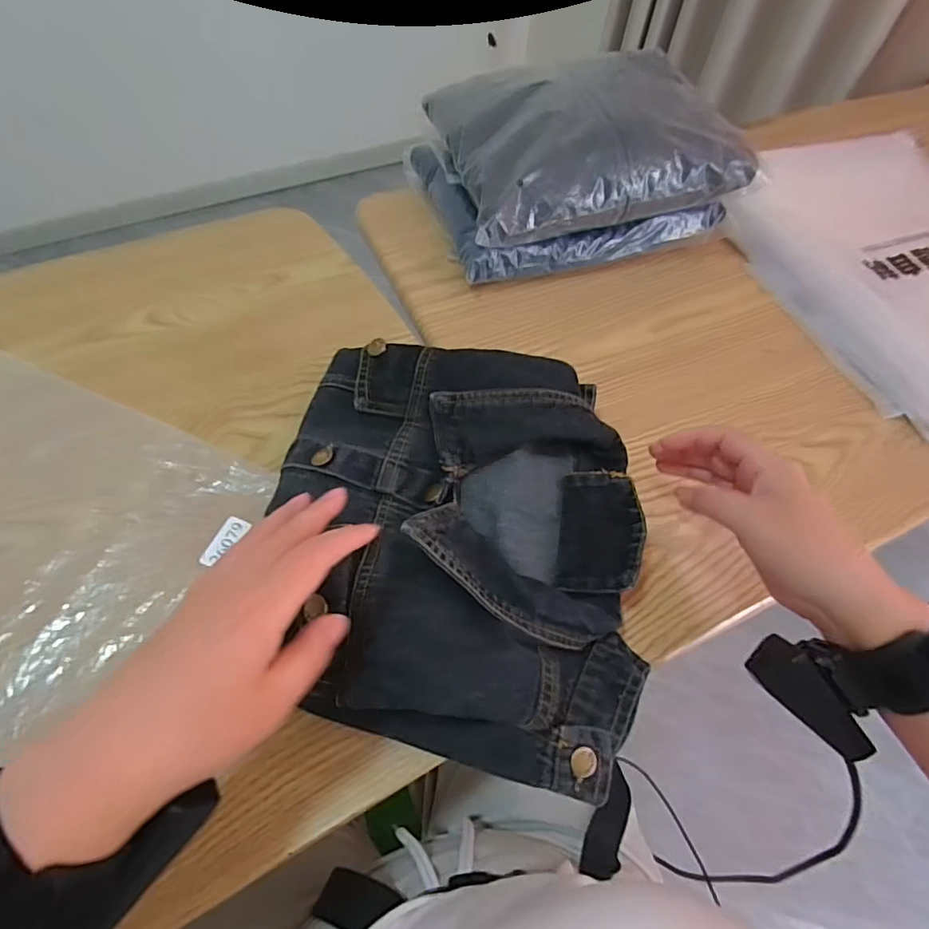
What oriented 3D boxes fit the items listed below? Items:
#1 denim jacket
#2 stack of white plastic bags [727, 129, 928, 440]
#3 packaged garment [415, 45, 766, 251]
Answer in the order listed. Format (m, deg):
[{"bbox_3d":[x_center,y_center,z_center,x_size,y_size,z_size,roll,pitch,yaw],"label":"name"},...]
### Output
[{"bbox_3d":[-0.008,0.040,0.359,0.257,0.062,0.271,10,58,2],"label":"denim jacket"},{"bbox_3d":[0.506,-0.227,0.597,0.347,0.039,0.443,-17,61,-14],"label":"stack of white plastic bags"},{"bbox_3d":[0.122,-0.340,0.541,0.277,0.075,0.214,-11,58,-12],"label":"packaged garment"}]

